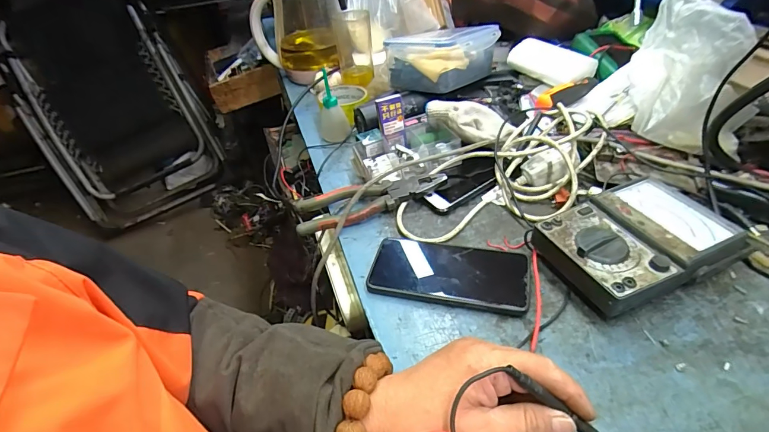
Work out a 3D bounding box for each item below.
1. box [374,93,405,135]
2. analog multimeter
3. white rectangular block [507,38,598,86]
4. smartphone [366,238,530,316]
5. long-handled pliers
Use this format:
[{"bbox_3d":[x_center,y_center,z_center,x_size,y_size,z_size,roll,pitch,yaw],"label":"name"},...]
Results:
[{"bbox_3d":[0.010,-0.147,0.587,0.037,0.051,0.015,-16,41,-12],"label":"box"},{"bbox_3d":[0.249,0.029,0.409,0.171,0.052,0.117,-21,42,-16],"label":"analog multimeter"},{"bbox_3d":[0.285,-0.262,0.694,0.052,0.041,0.150,-25,44,-21],"label":"white rectangular block"},{"bbox_3d":[0.066,0.060,0.426,0.160,0.014,0.077,6,42,14],"label":"smartphone"},{"bbox_3d":[-0.020,-0.023,0.520,0.191,0.029,0.055,-12,40,-6],"label":"long-handled pliers"}]

